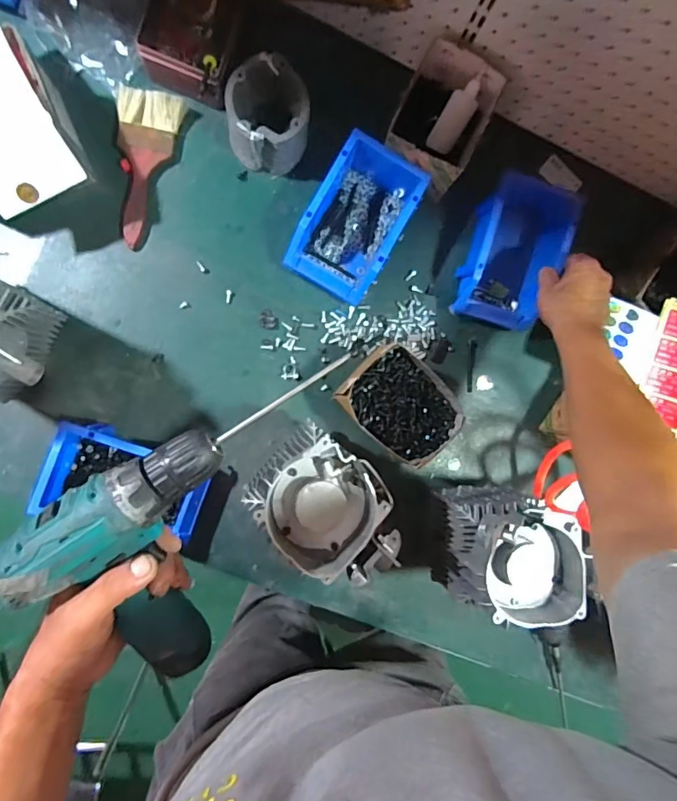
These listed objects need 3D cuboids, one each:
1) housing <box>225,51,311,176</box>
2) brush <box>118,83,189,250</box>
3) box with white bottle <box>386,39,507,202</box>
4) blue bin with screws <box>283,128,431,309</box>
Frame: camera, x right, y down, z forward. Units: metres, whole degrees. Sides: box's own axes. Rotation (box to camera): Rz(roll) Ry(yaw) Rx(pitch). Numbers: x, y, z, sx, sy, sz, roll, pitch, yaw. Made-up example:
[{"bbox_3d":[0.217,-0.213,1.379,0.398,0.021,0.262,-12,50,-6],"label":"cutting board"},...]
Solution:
[{"bbox_3d":[-0.087,-0.364,0.606,0.114,0.072,0.112,-4,93,-7],"label":"housing"},{"bbox_3d":[-0.252,-0.301,0.609,0.080,0.019,0.194,7,91,-8],"label":"brush"},{"bbox_3d":[0.128,-0.355,0.617,0.118,0.088,0.158,24,89,-8],"label":"box with white bottle"},{"bbox_3d":[0.026,-0.241,0.618,0.112,0.077,0.201,30,88,-7],"label":"blue bin with screws"}]

